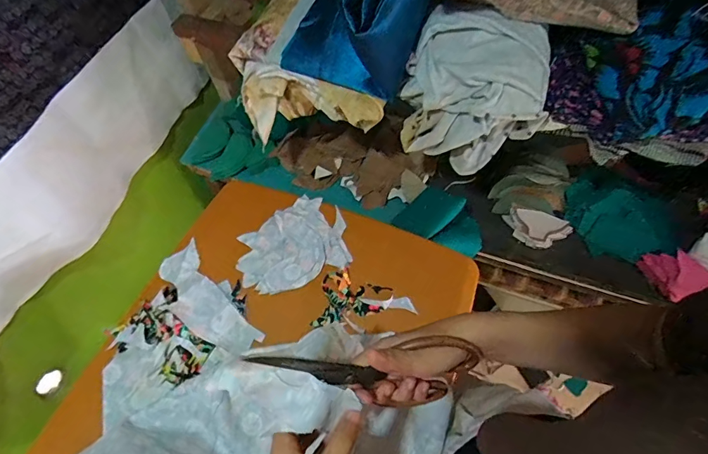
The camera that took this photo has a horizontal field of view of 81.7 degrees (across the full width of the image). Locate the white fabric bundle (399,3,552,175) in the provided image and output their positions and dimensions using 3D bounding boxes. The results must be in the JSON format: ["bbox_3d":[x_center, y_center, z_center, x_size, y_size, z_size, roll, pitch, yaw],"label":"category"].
[{"bbox_3d":[0.169,-0.187,0.582,0.188,0.171,0.129,16,62,12],"label":"white fabric bundle"}]

